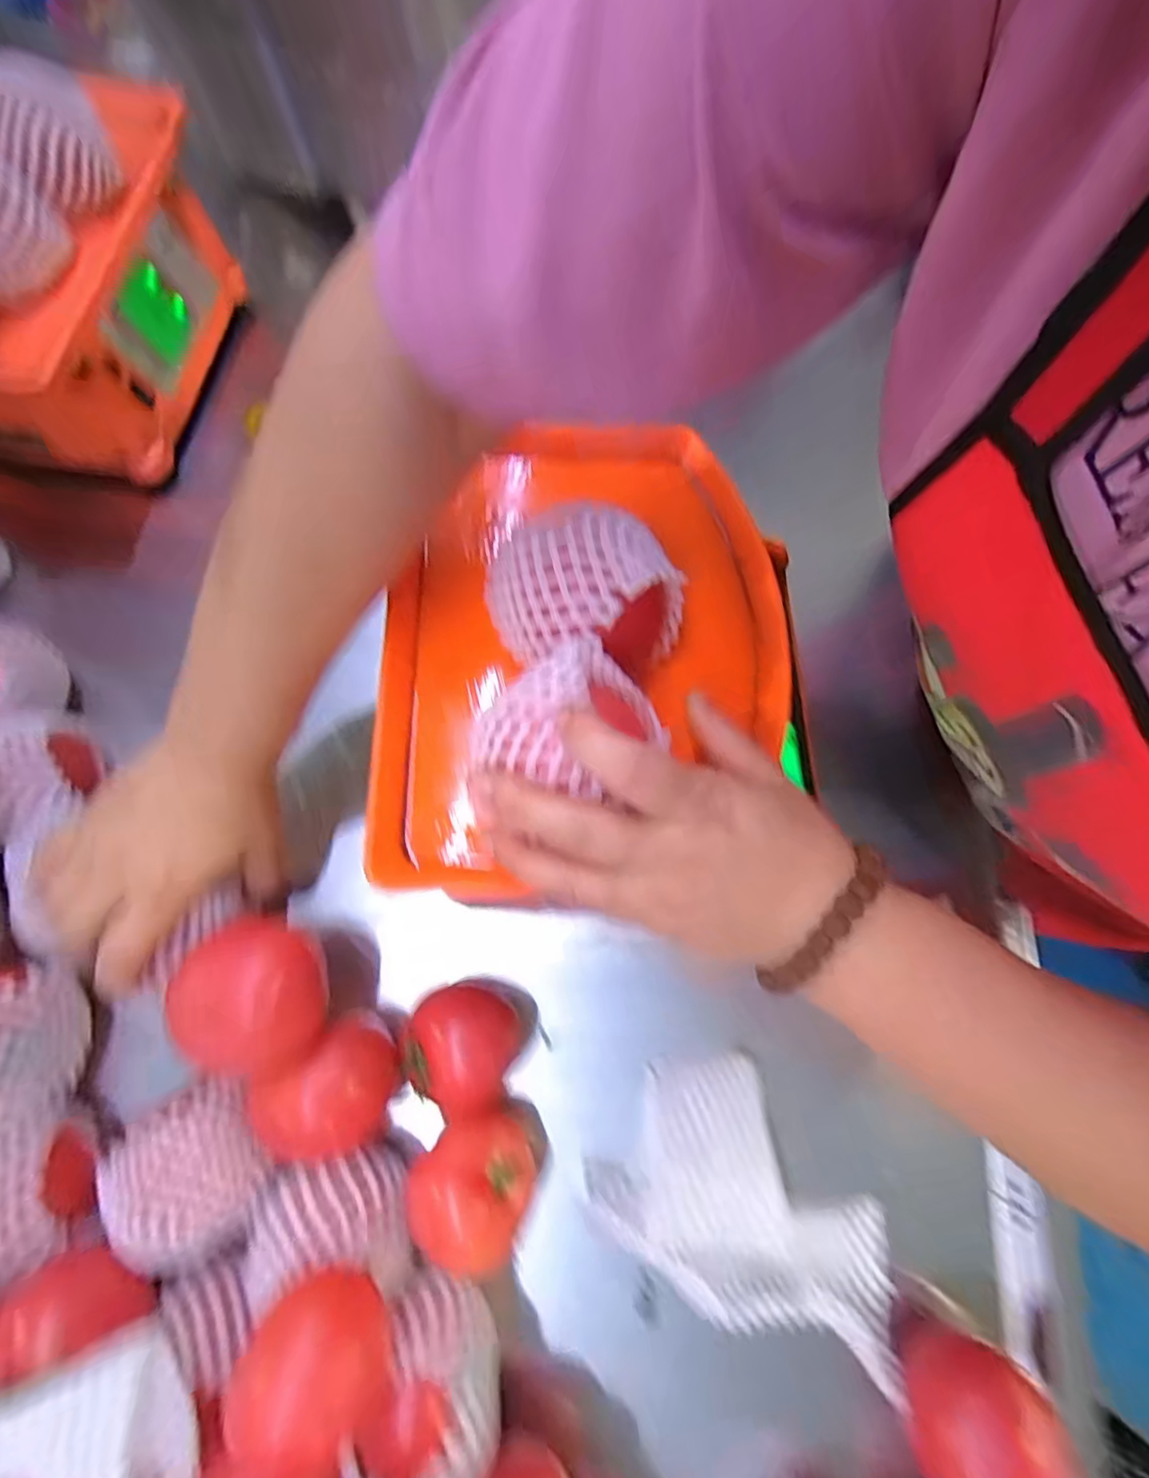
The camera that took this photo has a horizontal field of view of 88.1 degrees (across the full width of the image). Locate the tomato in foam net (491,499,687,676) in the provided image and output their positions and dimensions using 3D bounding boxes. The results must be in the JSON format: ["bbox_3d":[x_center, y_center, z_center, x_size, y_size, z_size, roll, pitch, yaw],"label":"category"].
[{"bbox_3d":[0.006,-0.070,0.303,0.094,0.074,0.074,-31,75,-11],"label":"tomato in foam net"}]

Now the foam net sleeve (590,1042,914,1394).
[{"bbox_3d":[0.105,0.271,0.334,0.175,0.033,0.110,41,75,11],"label":"foam net sleeve"}]

